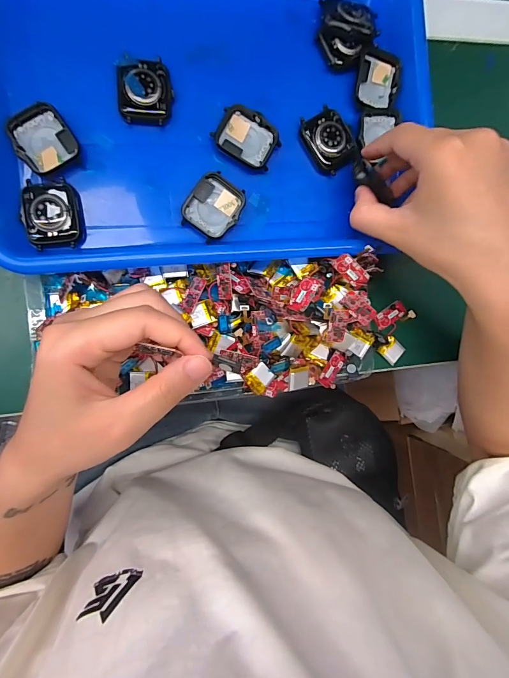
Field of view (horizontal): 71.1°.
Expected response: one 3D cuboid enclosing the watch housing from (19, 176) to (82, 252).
[{"bbox_3d":[-0.139,-0.086,0.243,0.035,0.008,0.044,-6,91,-10],"label":"watch housing"}]

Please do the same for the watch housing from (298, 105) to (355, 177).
[{"bbox_3d":[0.058,-0.156,0.279,0.035,0.011,0.045,-31,95,-9],"label":"watch housing"}]

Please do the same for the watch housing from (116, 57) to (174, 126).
[{"bbox_3d":[-0.078,-0.176,0.254,0.036,0.012,0.043,-2,90,-10],"label":"watch housing"}]

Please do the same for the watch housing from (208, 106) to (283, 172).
[{"bbox_3d":[-0.005,-0.152,0.268,0.045,0.011,0.035,26,85,-9],"label":"watch housing"}]

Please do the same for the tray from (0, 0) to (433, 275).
[{"bbox_3d":[-0.025,-0.181,0.257,0.316,0.034,0.245,-6,90,-9],"label":"tray"}]

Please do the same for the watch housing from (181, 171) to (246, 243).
[{"bbox_3d":[-0.030,-0.098,0.265,0.037,0.008,0.045,31,84,-8],"label":"watch housing"}]

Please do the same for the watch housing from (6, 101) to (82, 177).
[{"bbox_3d":[-0.142,-0.134,0.241,0.038,0.011,0.039,-41,96,-8],"label":"watch housing"}]

